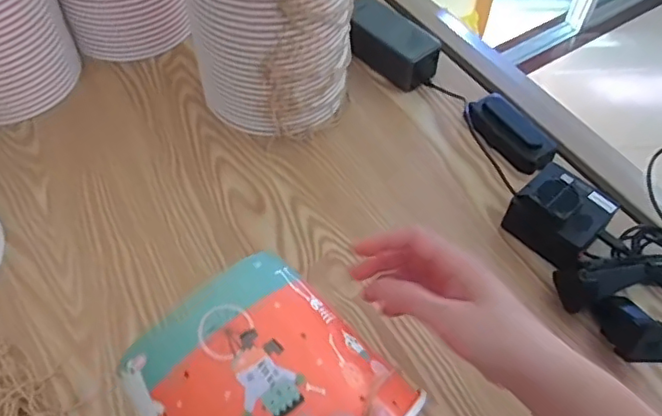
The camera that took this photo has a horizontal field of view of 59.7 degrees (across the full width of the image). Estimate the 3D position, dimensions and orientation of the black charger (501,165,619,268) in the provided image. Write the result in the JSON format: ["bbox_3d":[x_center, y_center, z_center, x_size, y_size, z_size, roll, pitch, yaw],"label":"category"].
[{"bbox_3d":[0.217,0.007,0.551,0.069,0.062,0.074,-37,64,-25],"label":"black charger"}]

